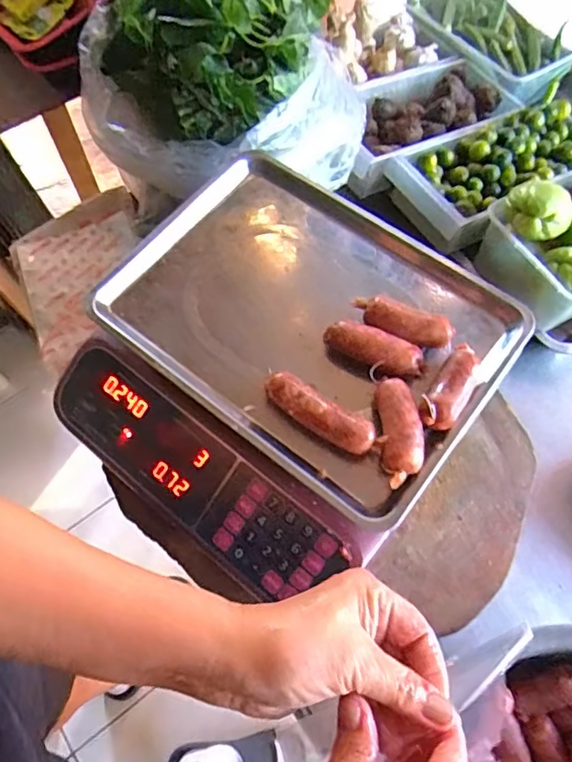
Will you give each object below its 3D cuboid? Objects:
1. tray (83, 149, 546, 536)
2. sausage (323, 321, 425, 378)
[{"bbox_3d":[0.016,-0.058,0.481,0.331,0.061,0.246,36,73,17],"label":"tray"},{"bbox_3d":[0.071,-0.025,0.439,0.083,0.026,0.026,21,70,12],"label":"sausage"}]

